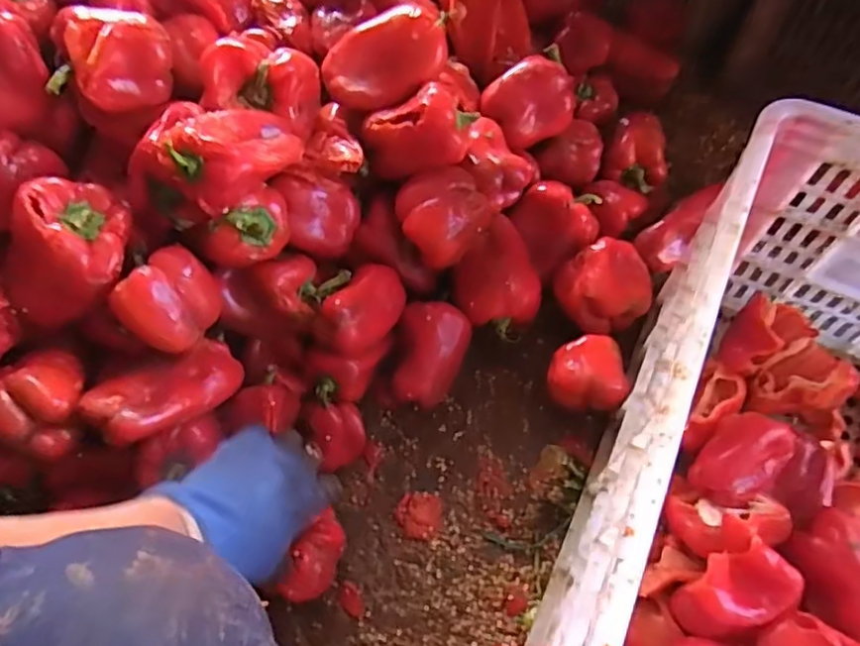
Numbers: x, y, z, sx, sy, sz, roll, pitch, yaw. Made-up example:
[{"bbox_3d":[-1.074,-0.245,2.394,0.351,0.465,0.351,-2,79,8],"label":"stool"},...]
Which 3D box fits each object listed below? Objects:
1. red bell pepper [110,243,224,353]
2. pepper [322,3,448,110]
[{"bbox_3d":[-0.225,-0.019,0.538,0.055,0.060,0.081,35,69,16],"label":"red bell pepper"},{"bbox_3d":[-0.044,-0.258,0.616,0.122,0.057,0.082,-24,66,-11],"label":"pepper"}]

